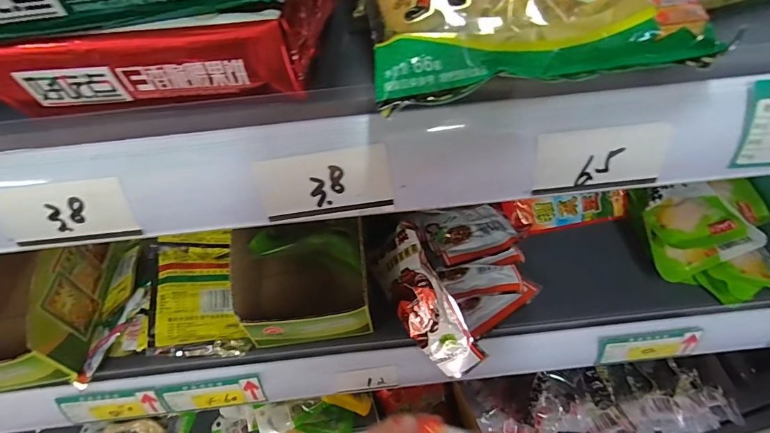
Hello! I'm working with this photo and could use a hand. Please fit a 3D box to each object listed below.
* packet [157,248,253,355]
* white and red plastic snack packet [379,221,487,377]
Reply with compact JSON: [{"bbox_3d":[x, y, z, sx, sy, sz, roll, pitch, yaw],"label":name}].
[{"bbox_3d":[-0.168,0.074,0.371,0.075,0.018,0.102,10,56,-28],"label":"packet"},{"bbox_3d":[0.034,0.075,0.358,0.023,0.064,0.129,-3,58,-50],"label":"white and red plastic snack packet"}]

